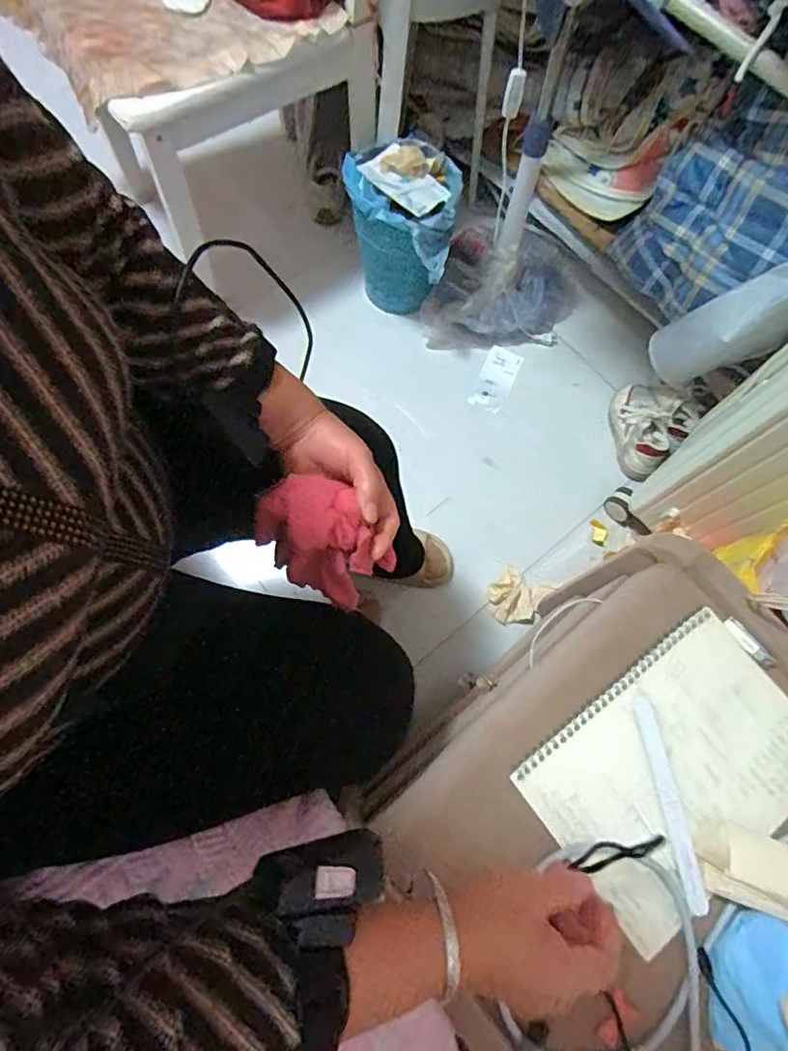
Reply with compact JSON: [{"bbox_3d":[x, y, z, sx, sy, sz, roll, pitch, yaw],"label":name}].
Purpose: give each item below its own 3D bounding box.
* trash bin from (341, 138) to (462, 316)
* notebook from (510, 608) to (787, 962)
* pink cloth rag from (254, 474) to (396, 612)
[{"bbox_3d":[0.008,-0.545,1.048,0.203,0.243,0.228,12,72,3],"label":"trash bin"},{"bbox_3d":[0.252,0.214,0.488,0.247,0.013,0.169,-35,76,-12],"label":"notebook"},{"bbox_3d":[-0.061,0.013,0.468,0.098,0.087,0.077,41,75,11],"label":"pink cloth rag"}]

